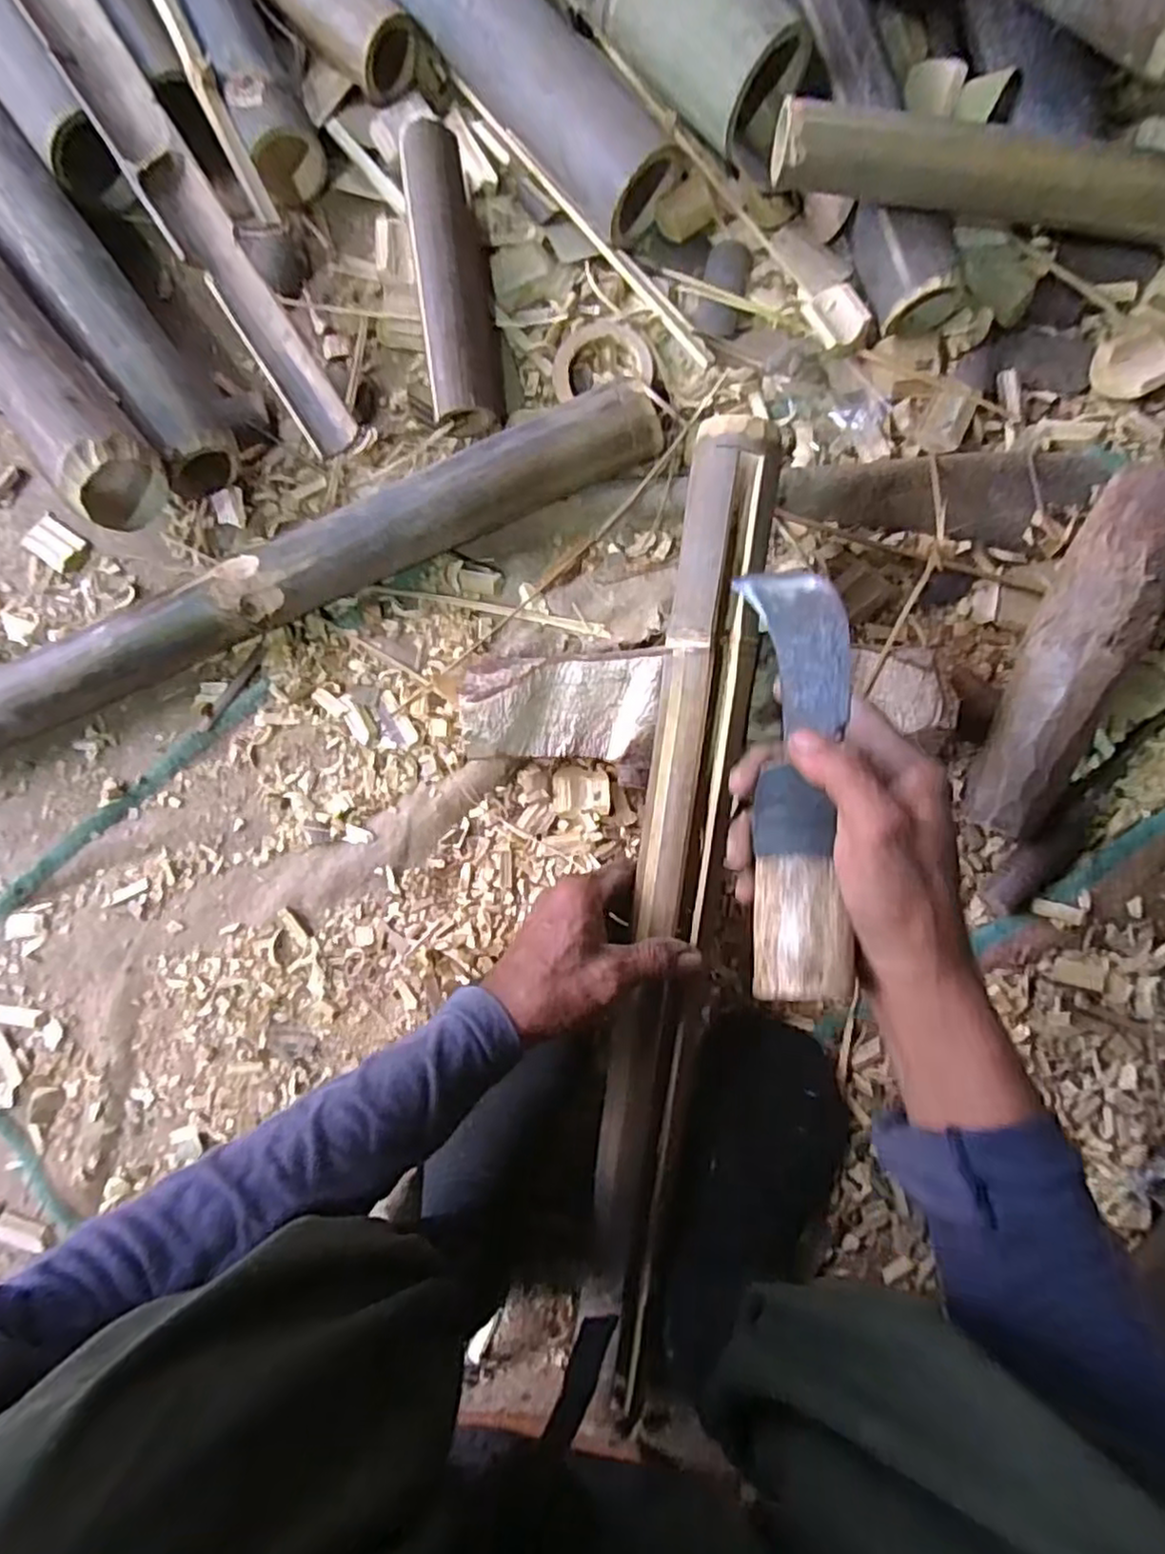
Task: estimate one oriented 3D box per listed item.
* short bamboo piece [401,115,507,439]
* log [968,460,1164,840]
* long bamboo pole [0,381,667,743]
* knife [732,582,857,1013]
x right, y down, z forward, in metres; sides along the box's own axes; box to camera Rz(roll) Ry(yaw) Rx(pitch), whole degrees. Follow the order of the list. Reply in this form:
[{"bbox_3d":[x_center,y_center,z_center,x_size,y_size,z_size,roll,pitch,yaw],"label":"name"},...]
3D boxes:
[{"bbox_3d":[-0.091,-0.354,0.505,0.048,0.048,0.200,-7,89,3],"label":"short bamboo piece"},{"bbox_3d":[0.334,-0.077,0.474,0.070,0.069,0.250,22,90,3],"label":"log"},{"bbox_3d":[-0.249,-0.123,0.509,0.649,0.063,0.051,-24,88,2],"label":"long bamboo pole"},{"bbox_3d":[0.109,-0.010,0.355,0.047,0.030,0.234,7,67,3],"label":"knife"}]

